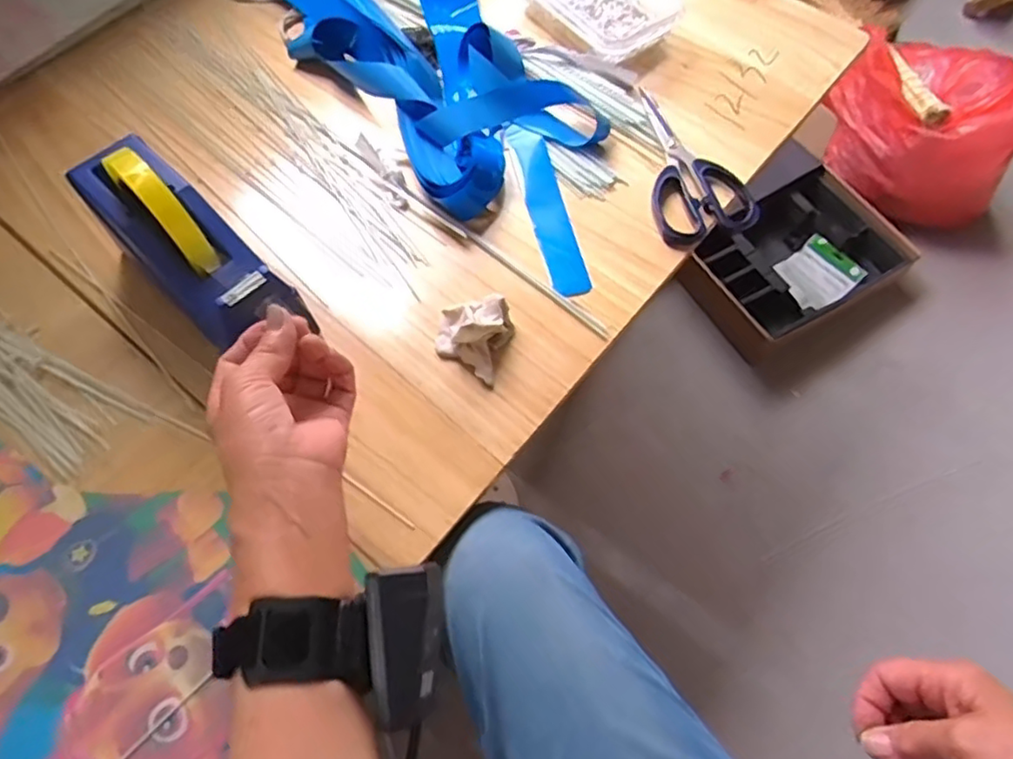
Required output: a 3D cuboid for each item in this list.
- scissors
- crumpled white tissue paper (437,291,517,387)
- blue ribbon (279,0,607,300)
[{"bbox_3d":[0.174,-0.217,0.634,0.095,0.020,0.190,-12,66,-7],"label":"scissors"},{"bbox_3d":[-0.028,-0.041,0.537,0.059,0.034,0.066,19,66,8],"label":"crumpled white tissue paper"},{"bbox_3d":[-0.085,-0.343,0.673,0.225,0.047,0.628,-27,68,-13],"label":"blue ribbon"}]

